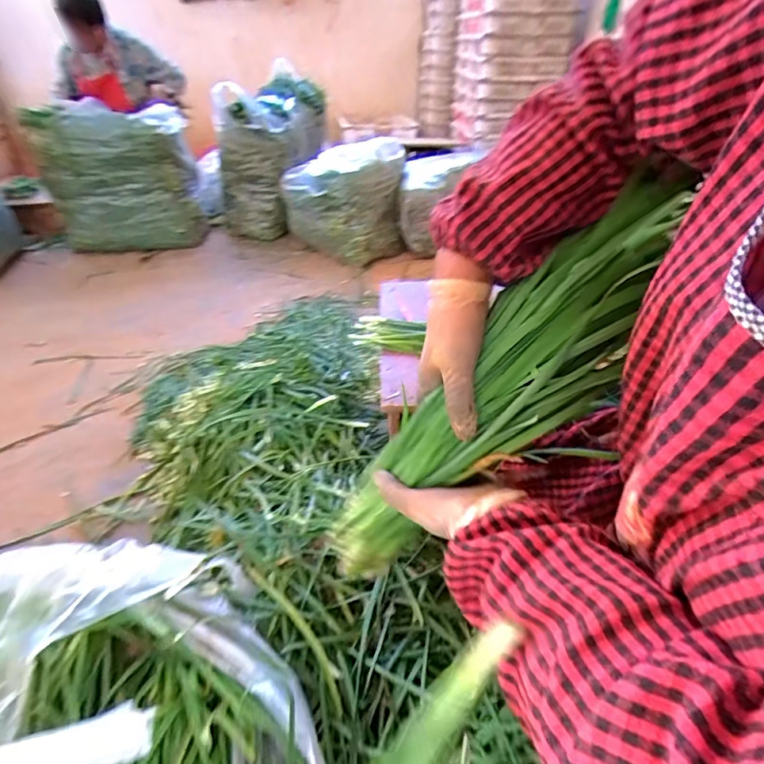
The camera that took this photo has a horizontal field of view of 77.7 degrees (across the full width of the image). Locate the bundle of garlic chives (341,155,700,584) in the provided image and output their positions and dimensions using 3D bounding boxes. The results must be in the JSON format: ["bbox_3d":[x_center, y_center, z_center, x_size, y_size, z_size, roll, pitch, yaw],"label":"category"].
[{"bbox_3d":[0.087,0.025,0.409,0.073,0.415,0.089,26,31,-22],"label":"bundle of garlic chives"}]

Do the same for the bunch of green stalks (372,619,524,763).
[{"bbox_3d":[0.000,0.266,0.309,0.022,0.290,0.036,15,23,-40],"label":"bunch of green stalks"}]

